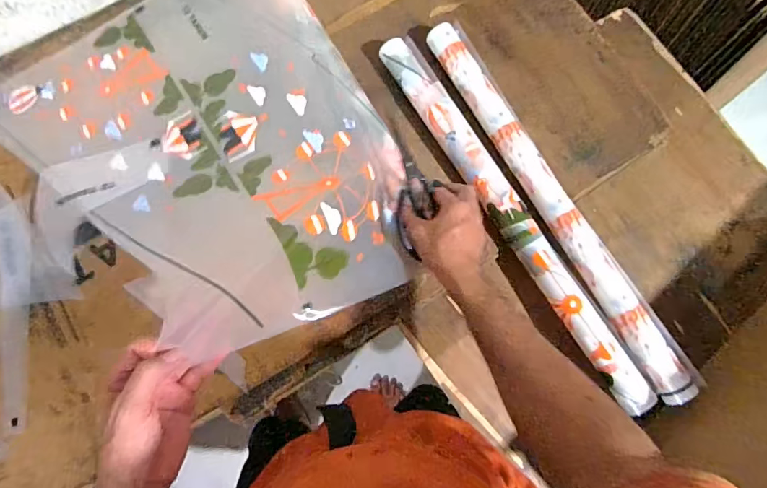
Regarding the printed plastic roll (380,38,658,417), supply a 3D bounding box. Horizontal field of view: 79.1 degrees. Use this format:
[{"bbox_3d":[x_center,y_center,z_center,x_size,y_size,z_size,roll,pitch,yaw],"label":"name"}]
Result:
[{"bbox_3d":[0.164,-0.044,0.641,0.054,0.053,0.602,-30,79,-7],"label":"printed plastic roll"}]

